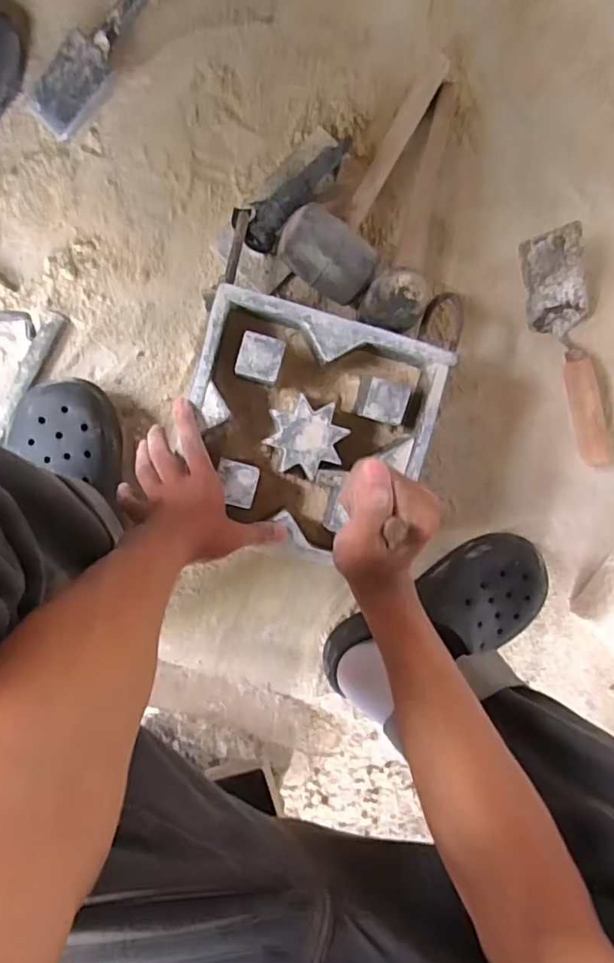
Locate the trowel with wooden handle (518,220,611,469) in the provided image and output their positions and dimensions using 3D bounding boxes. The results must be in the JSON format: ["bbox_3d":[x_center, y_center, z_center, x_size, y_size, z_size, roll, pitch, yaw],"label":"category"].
[{"bbox_3d":[0.316,-0.151,0.647,0.075,0.056,0.269,-24,97,-3],"label":"trowel with wooden handle"}]

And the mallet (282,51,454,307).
[{"bbox_3d":[0.072,-0.338,0.596,0.101,0.075,0.295,26,92,-7],"label":"mallet"}]

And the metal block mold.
[{"bbox_3d":[0.000,-0.047,0.547,0.220,0.062,0.214,15,91,-6],"label":"metal block mold"}]

